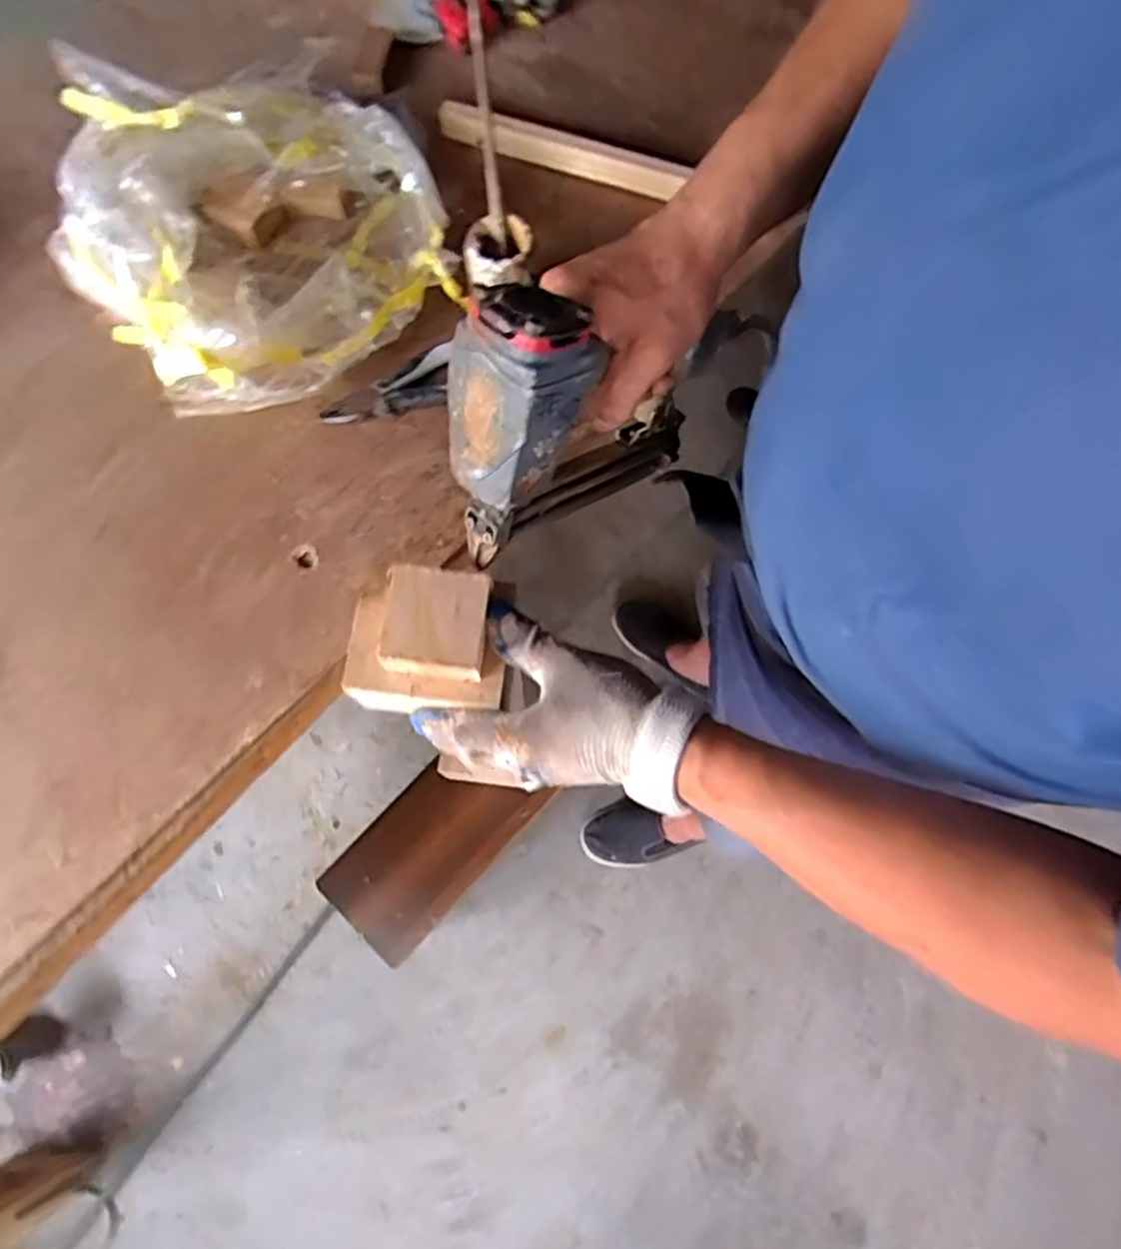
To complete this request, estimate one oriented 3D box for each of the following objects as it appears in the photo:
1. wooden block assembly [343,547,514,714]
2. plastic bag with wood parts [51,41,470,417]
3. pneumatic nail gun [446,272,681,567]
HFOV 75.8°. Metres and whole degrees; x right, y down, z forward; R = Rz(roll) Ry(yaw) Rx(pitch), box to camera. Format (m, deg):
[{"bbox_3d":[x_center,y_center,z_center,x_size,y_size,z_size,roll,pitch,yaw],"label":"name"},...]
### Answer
[{"bbox_3d":[-0.087,0.007,0.455,0.099,0.050,0.078,3,68,1],"label":"wooden block assembly"},{"bbox_3d":[-0.307,-0.390,0.717,0.320,0.157,0.351,-38,75,-12],"label":"plastic bag with wood parts"},{"bbox_3d":[-0.001,-0.105,0.453,0.143,0.239,0.060,-42,72,16],"label":"pneumatic nail gun"}]

